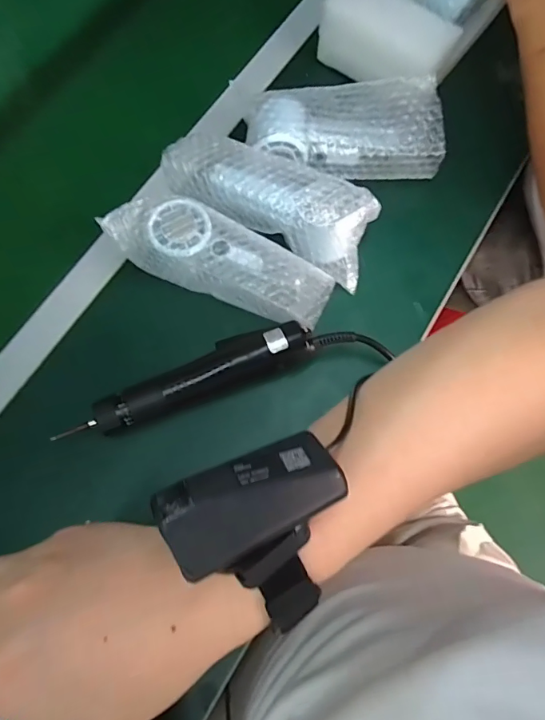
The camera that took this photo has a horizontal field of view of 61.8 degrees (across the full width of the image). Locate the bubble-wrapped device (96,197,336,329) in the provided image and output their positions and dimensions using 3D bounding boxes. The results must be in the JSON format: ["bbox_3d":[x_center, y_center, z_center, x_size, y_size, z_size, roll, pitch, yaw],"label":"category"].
[{"bbox_3d":[-0.047,-0.093,0.417,0.198,0.068,0.065,24,74,7],"label":"bubble-wrapped device"}]

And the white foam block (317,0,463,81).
[{"bbox_3d":[0.124,-0.352,0.503,0.135,0.059,0.084,39,76,11],"label":"white foam block"}]

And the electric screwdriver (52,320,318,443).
[{"bbox_3d":[-0.071,0.015,0.398,0.216,0.032,0.043,-21,74,-7],"label":"electric screwdriver"}]

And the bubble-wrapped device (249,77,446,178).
[{"bbox_3d":[0.071,-0.238,0.461,0.191,0.044,0.091,-1,72,0],"label":"bubble-wrapped device"}]

